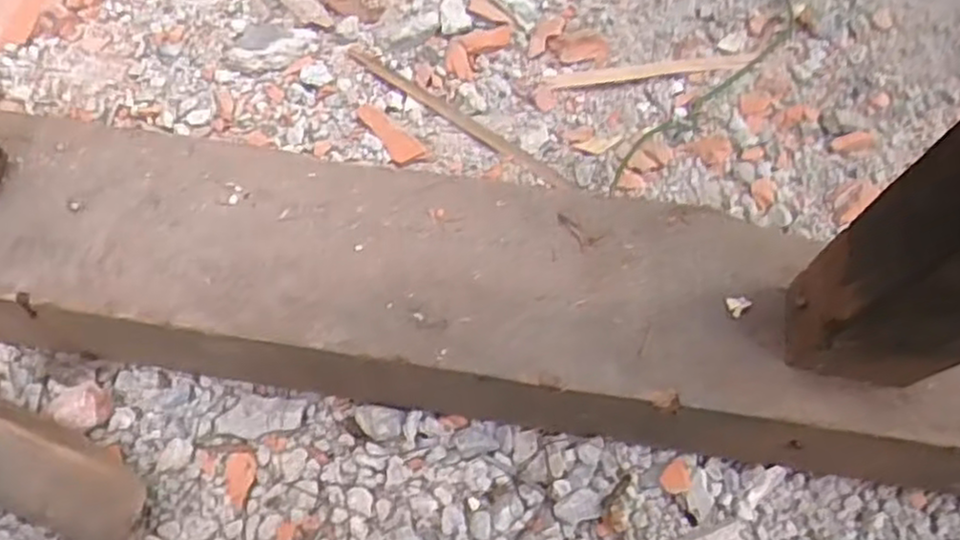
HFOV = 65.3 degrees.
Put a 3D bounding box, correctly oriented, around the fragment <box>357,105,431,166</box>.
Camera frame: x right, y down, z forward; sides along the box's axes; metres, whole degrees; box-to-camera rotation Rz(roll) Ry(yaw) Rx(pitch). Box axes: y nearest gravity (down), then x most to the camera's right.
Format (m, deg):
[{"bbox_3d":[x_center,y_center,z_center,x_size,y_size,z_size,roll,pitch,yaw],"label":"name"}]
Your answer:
[{"bbox_3d":[-0.069,-0.104,0.570,0.025,0.004,0.067,-38,69,-21],"label":"fragment"}]

